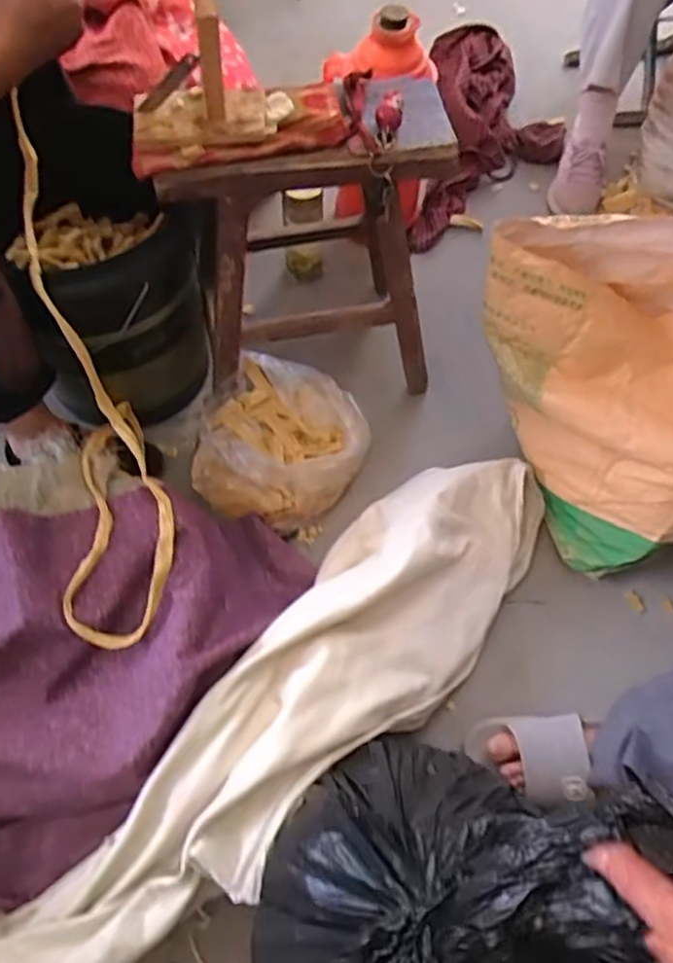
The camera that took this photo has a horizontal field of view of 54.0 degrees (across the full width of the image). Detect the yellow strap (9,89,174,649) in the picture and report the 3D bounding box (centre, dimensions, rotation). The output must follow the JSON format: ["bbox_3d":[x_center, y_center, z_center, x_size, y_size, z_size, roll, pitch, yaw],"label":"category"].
[{"bbox_3d":[-0.298,-0.096,0.794,0.130,0.175,0.572,-11,96,-3],"label":"yellow strap"}]

